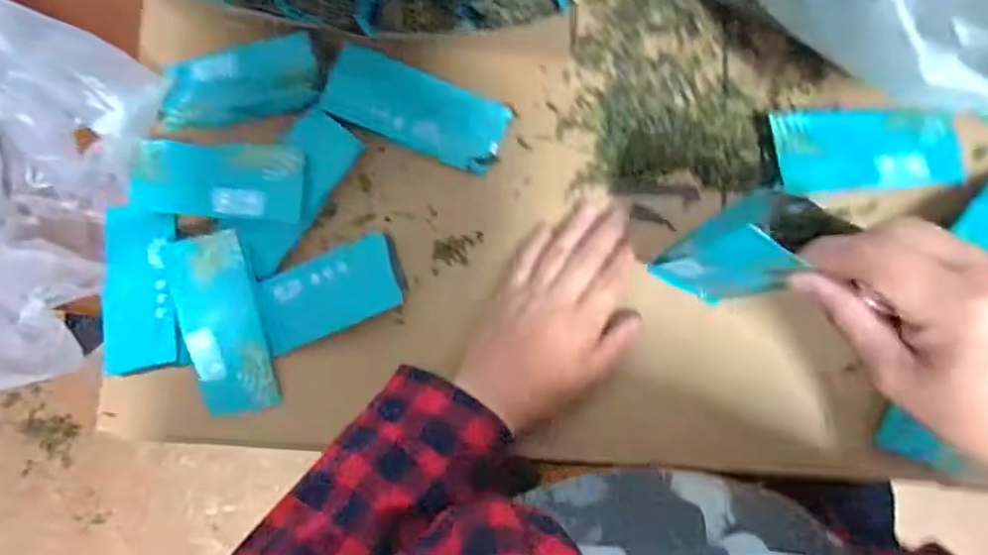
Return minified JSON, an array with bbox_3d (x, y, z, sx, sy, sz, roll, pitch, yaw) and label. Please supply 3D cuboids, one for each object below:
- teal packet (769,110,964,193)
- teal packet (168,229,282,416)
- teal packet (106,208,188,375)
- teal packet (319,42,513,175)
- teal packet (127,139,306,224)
[{"bbox_3d":[0.261,-0.091,0.434,0.132,0.008,0.060,-4,73,-7],"label":"teal packet"},{"bbox_3d":[-0.198,0.035,0.458,0.056,0.010,0.132,-13,94,-10],"label":"teal packet"},{"bbox_3d":[-0.258,0.009,0.457,0.052,0.014,0.117,-6,83,-11],"label":"teal packet"},{"bbox_3d":[-0.058,-0.126,0.468,0.133,0.007,0.054,22,96,-4],"label":"teal packet"},{"bbox_3d":[-0.203,-0.073,0.460,0.126,0.013,0.056,4,85,6],"label":"teal packet"}]

